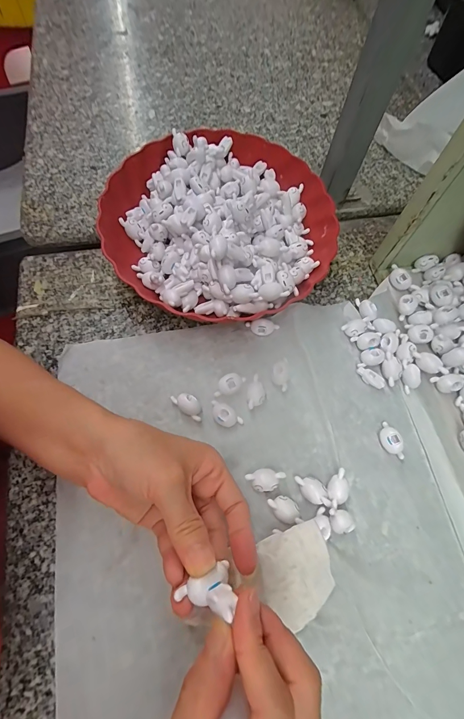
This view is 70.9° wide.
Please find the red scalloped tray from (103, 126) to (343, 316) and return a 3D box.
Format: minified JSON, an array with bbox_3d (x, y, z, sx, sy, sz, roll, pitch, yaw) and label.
[{"bbox_3d":[-0.012,-0.147,0.358,0.239,0.064,0.226,-22,70,-12],"label":"red scalloped tray"}]

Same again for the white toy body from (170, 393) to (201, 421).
[{"bbox_3d":[-0.040,0.042,0.303,0.017,0.016,0.033,-42,75,-18],"label":"white toy body"}]

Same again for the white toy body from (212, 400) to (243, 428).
[{"bbox_3d":[-0.007,0.051,0.301,0.019,0.012,0.032,-42,75,-18],"label":"white toy body"}]

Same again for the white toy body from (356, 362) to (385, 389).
[{"bbox_3d":[0.140,0.017,0.331,0.032,0.010,0.014,43,71,14],"label":"white toy body"}]

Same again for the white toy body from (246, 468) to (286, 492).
[{"bbox_3d":[0.030,0.105,0.283,0.031,0.013,0.019,-20,68,-10],"label":"white toy body"}]

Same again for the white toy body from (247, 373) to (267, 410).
[{"bbox_3d":[0.023,0.031,0.311,0.017,0.009,0.032,-3,67,-5],"label":"white toy body"}]

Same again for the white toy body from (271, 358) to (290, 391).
[{"bbox_3d":[0.047,0.015,0.321,0.017,0.011,0.029,11,67,1],"label":"white toy body"}]

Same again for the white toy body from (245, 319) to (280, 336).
[{"bbox_3d":[0.032,-0.034,0.342,0.034,0.013,0.013,1,67,-3],"label":"white toy body"}]

